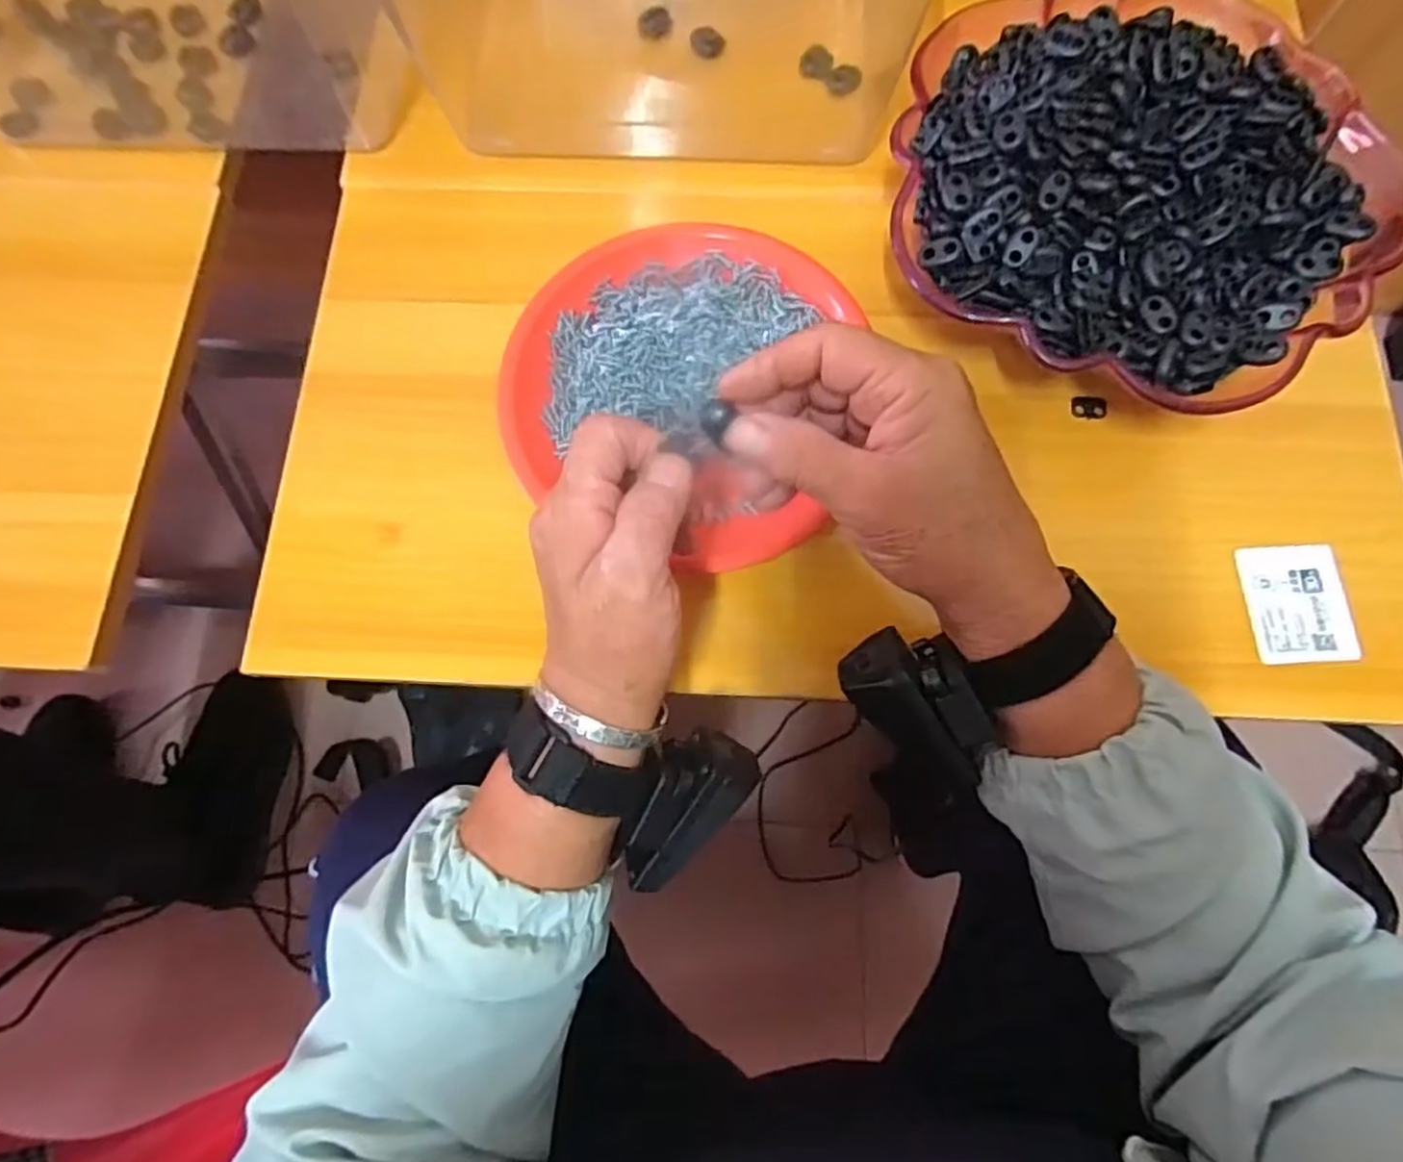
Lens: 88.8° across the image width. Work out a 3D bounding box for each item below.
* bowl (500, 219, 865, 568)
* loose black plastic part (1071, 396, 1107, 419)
[{"bbox_3d":[-0.015,-0.104,0.385,0.173,0.029,0.190,0,75,1],"label":"bowl"},{"bbox_3d":[0.212,-0.095,0.391,0.018,0.004,0.013,3,75,1],"label":"loose black plastic part"}]

